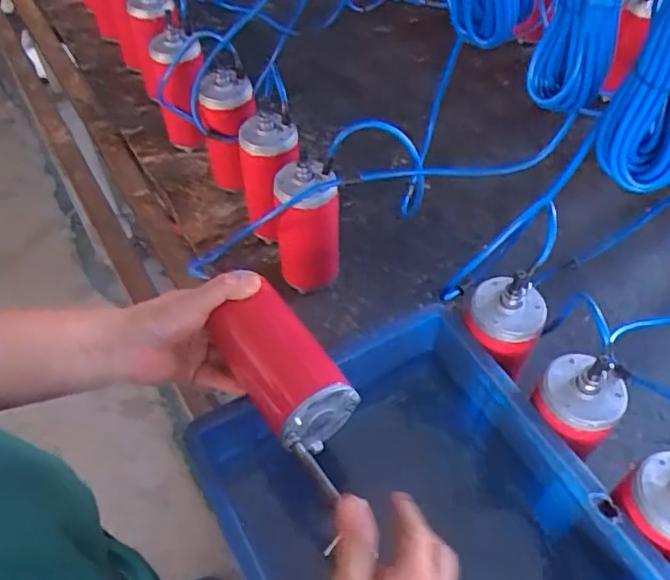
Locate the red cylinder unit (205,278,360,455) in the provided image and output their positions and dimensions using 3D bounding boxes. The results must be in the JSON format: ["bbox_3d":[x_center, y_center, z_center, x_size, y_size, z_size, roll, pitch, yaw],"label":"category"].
[{"bbox_3d":[-0.048,0.065,0.554,0.069,0.072,0.141,-31,61,-23],"label":"red cylinder unit"}]

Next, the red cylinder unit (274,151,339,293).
[{"bbox_3d":[-0.035,-0.071,0.801,0.076,0.190,0.066,-7,52,-6],"label":"red cylinder unit"}]

